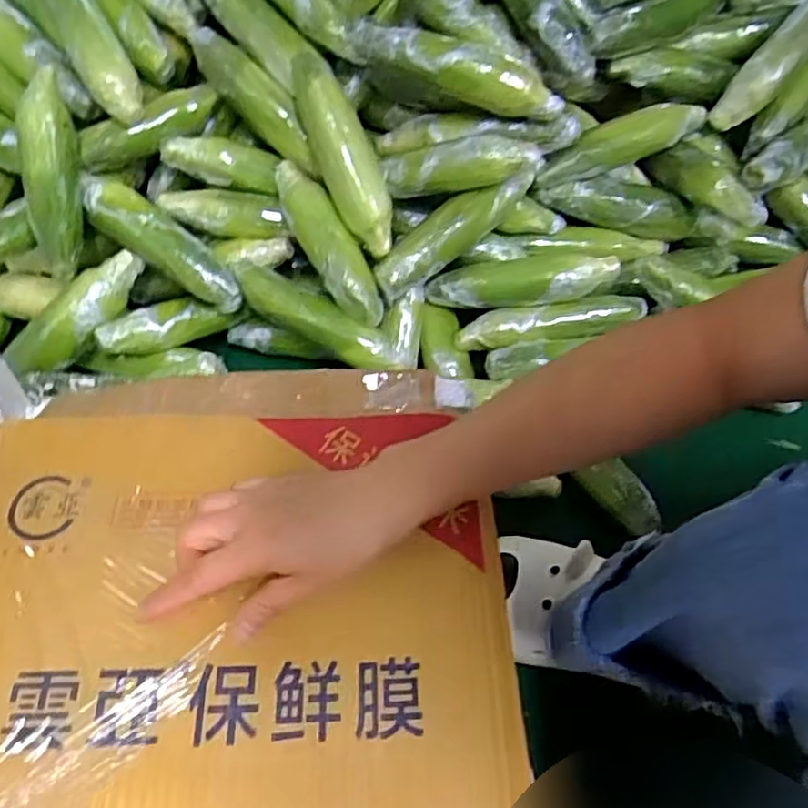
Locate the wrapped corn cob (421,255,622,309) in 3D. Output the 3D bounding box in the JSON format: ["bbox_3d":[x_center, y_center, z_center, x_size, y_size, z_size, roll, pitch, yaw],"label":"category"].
[{"bbox_3d":[0.136,-0.143,0.775,0.211,0.052,0.050,-1,59,-2],"label":"wrapped corn cob"}]

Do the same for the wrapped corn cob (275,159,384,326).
[{"bbox_3d":[-0.085,-0.178,0.744,0.051,0.044,0.206,-28,80,-20],"label":"wrapped corn cob"}]

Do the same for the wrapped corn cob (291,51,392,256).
[{"bbox_3d":[-0.061,-0.269,0.727,0.056,0.055,0.219,-24,95,-18],"label":"wrapped corn cob"}]

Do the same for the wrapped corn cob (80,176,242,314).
[{"bbox_3d":[-0.270,-0.183,0.754,0.210,0.041,0.052,37,60,-4],"label":"wrapped corn cob"}]

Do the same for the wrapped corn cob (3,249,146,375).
[{"bbox_3d":[-0.352,-0.099,0.733,0.167,0.044,0.056,-42,67,1],"label":"wrapped corn cob"}]

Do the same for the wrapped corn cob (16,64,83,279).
[{"bbox_3d":[-0.373,-0.243,0.715,0.052,0.200,0.055,2,20,-3],"label":"wrapped corn cob"}]

